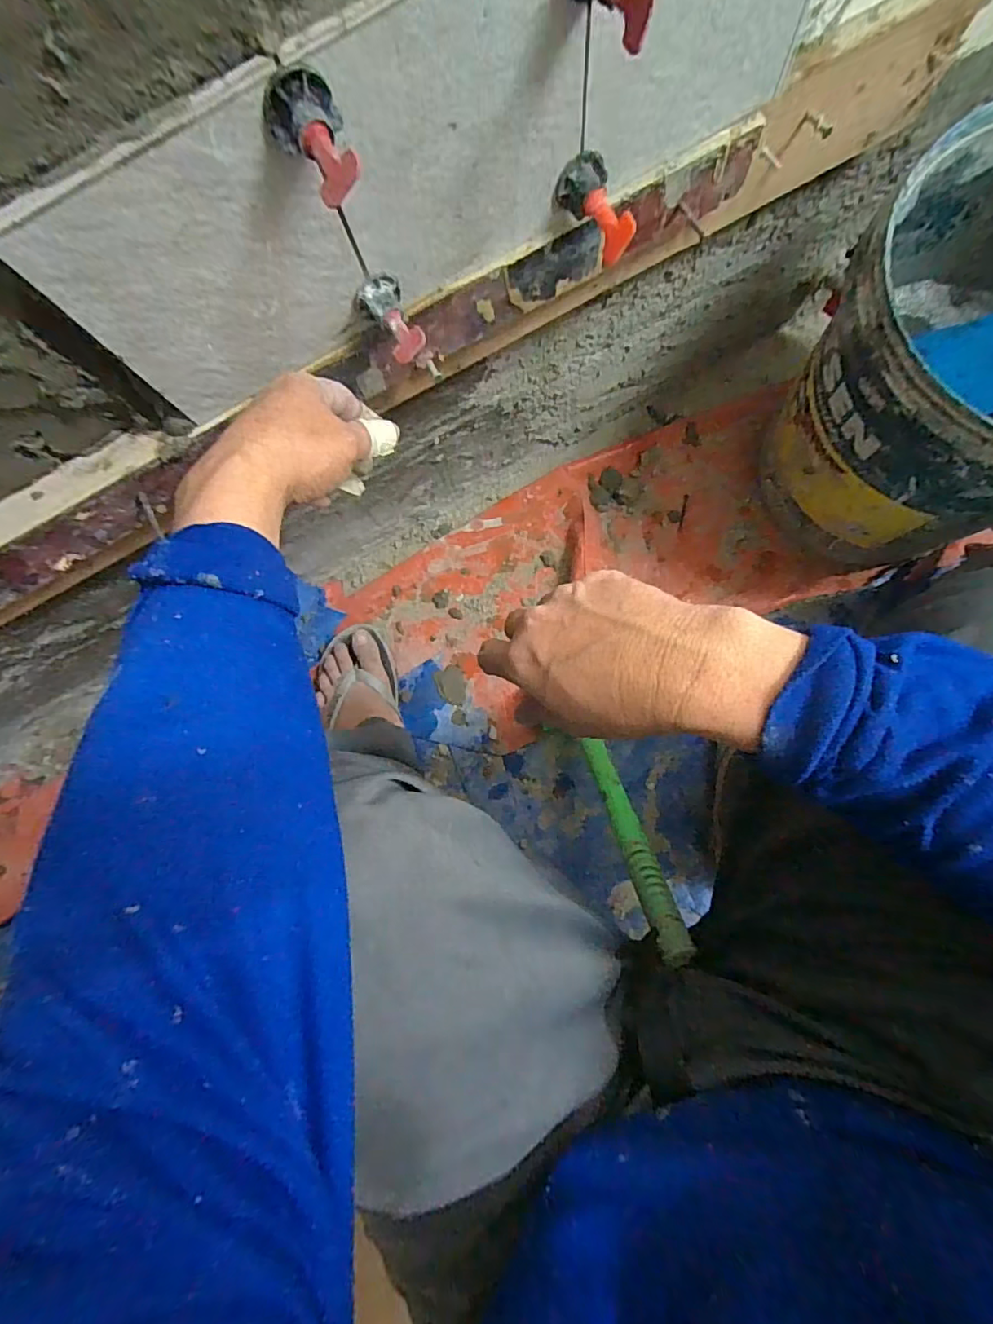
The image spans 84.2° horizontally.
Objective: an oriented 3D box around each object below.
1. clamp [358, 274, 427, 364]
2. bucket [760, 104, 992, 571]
[{"bbox_3d":[-0.066,-0.221,0.357,0.026,0.022,0.049,-32,95,2],"label":"clamp"},{"bbox_3d":[0.450,-0.270,0.524,0.300,0.262,0.292,-1,83,6],"label":"bucket"}]

